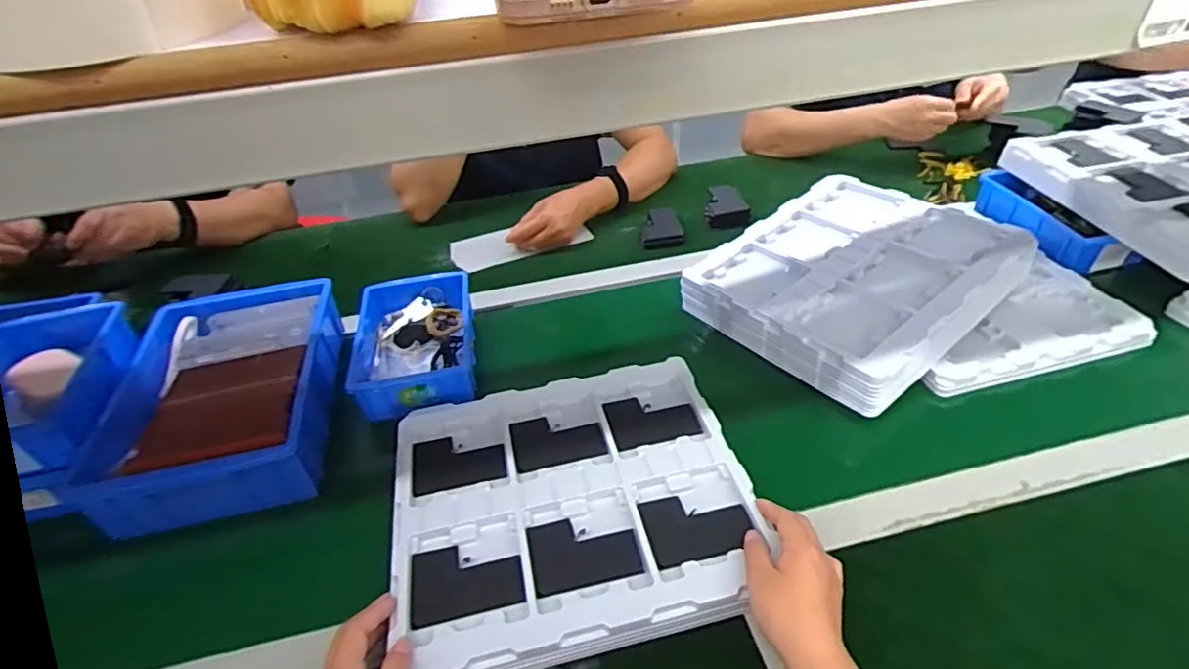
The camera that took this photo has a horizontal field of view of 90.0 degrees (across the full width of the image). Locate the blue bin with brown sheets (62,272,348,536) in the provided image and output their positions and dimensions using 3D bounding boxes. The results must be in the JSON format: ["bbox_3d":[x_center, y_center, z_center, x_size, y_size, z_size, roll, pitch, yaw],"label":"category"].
[{"bbox_3d":[-0.395,0.060,0.647,0.202,0.090,0.298,-12,38,-8],"label":"blue bin with brown sheets"}]

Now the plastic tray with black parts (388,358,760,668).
[{"bbox_3d":[-0.023,0.142,0.549,0.308,0.032,0.283,-13,43,-6],"label":"plastic tray with black parts"}]

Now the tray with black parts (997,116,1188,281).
[{"bbox_3d":[0.794,-0.205,0.799,0.312,0.041,0.331,-10,40,-6],"label":"tray with black parts"}]

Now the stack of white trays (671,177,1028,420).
[{"bbox_3d":[0.321,-0.079,0.748,0.324,0.070,0.288,-30,46,-26],"label":"stack of white trays"}]

